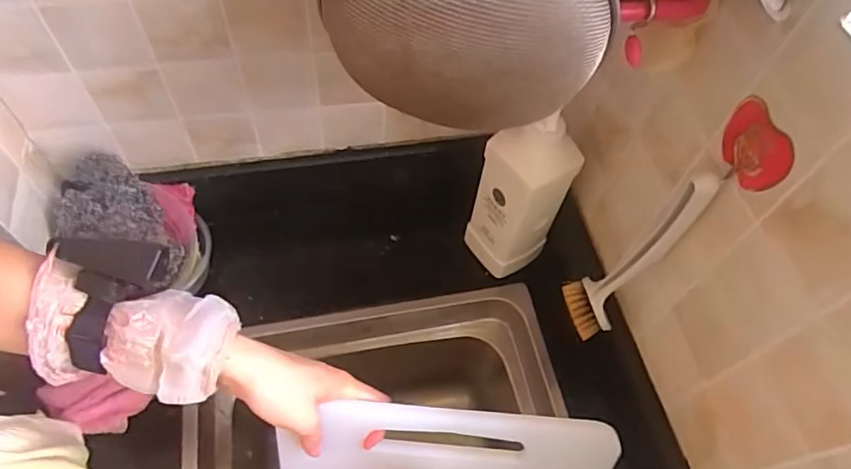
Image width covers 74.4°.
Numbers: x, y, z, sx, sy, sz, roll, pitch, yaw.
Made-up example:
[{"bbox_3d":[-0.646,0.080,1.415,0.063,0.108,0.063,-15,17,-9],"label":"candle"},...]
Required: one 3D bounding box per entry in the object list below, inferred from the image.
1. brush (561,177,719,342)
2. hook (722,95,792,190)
[{"bbox_3d":[0.175,0.024,0.500,0.053,0.218,0.049,36,62,16],"label":"brush"},{"bbox_3d":[0.229,-0.060,0.392,0.011,0.046,0.058,-8,59,-10],"label":"hook"}]

